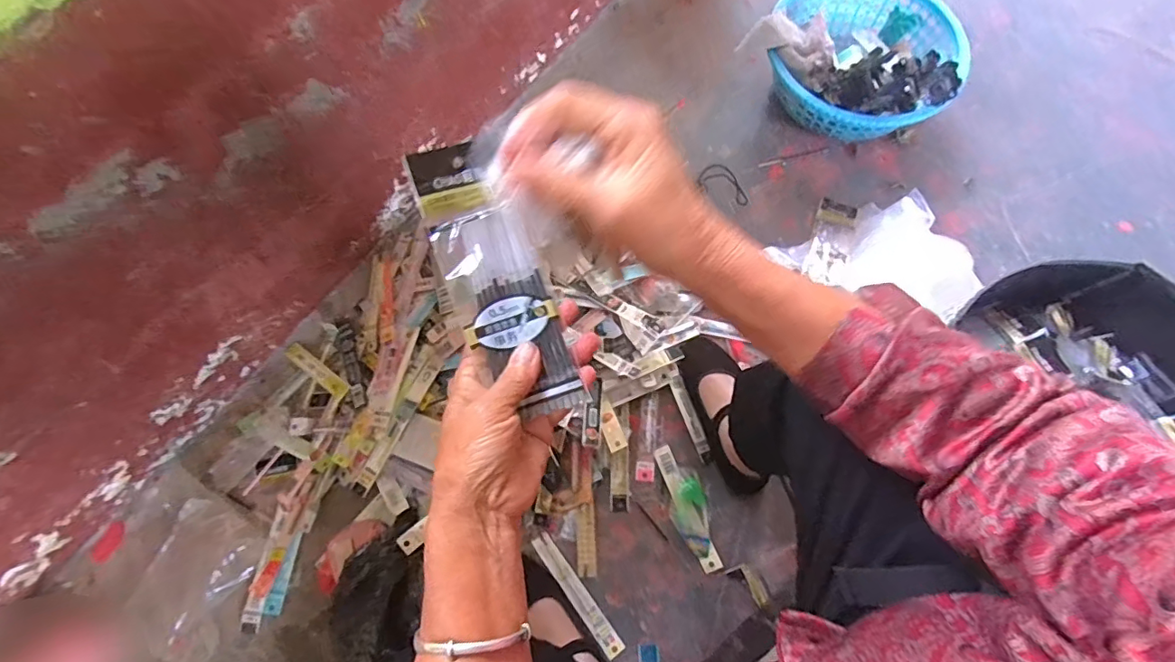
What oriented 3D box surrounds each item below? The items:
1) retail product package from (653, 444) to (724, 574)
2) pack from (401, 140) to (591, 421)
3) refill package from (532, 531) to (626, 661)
[{"bbox_3d":[0.143,0.246,0.726,0.054,0.022,0.170,-12,72,-4],"label":"retail product package"},{"bbox_3d":[-0.059,-0.032,0.331,0.059,0.013,0.181,-27,88,-8],"label":"pack"},{"bbox_3d":[-0.014,0.351,0.695,0.025,0.009,0.176,-36,75,-11],"label":"refill package"}]

